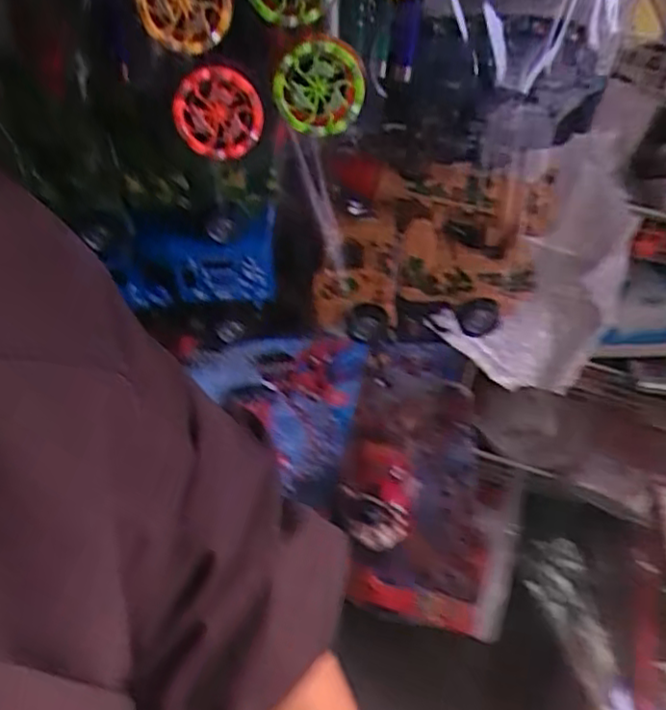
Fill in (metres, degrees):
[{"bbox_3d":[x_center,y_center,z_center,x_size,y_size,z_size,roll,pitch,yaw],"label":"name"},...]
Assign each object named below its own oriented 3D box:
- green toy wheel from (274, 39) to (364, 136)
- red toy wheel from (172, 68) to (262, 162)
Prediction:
[{"bbox_3d":[-0.006,-0.122,0.322,0.040,0.039,0.013,8,30,4],"label":"green toy wheel"},{"bbox_3d":[-0.055,-0.113,0.330,0.042,0.043,0.009,3,49,1],"label":"red toy wheel"}]

